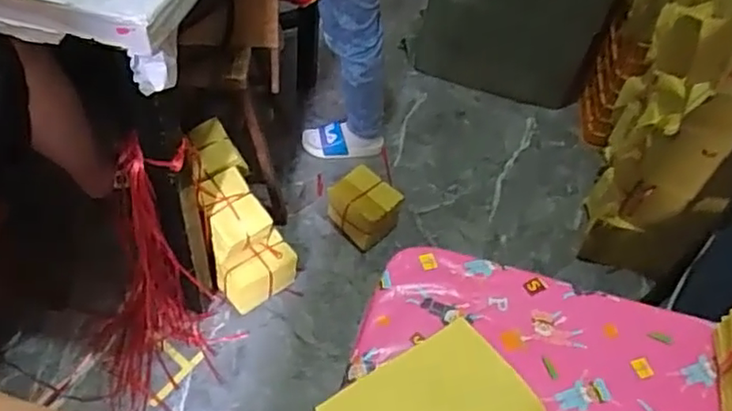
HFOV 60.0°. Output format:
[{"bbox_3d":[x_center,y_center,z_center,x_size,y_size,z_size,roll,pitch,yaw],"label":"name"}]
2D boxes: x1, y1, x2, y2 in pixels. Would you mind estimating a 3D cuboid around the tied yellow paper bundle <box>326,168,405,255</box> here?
[{"bbox_3d":[-0.018,0.005,1.666,0.133,0.123,0.176,-33,60,-28],"label":"tied yellow paper bundle"}]

